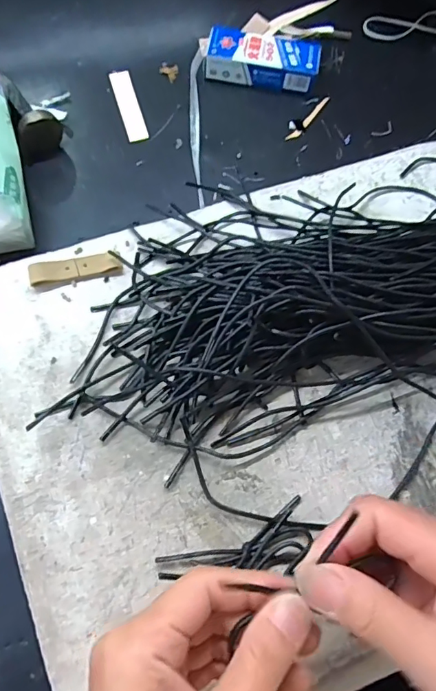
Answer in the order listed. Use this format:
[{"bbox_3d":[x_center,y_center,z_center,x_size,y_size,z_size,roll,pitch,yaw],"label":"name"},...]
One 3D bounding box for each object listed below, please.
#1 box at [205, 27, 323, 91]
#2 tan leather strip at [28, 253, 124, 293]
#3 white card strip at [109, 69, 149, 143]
[{"bbox_3d":[0.043,-0.271,0.456,0.101,0.027,0.043,7,65,0],"label":"box"},{"bbox_3d":[-0.097,-0.052,0.326,0.059,0.009,0.018,-16,67,-10],"label":"tan leather strip"},{"bbox_3d":[-0.081,-0.220,0.437,0.019,0.004,0.087,-14,67,-9],"label":"white card strip"}]

